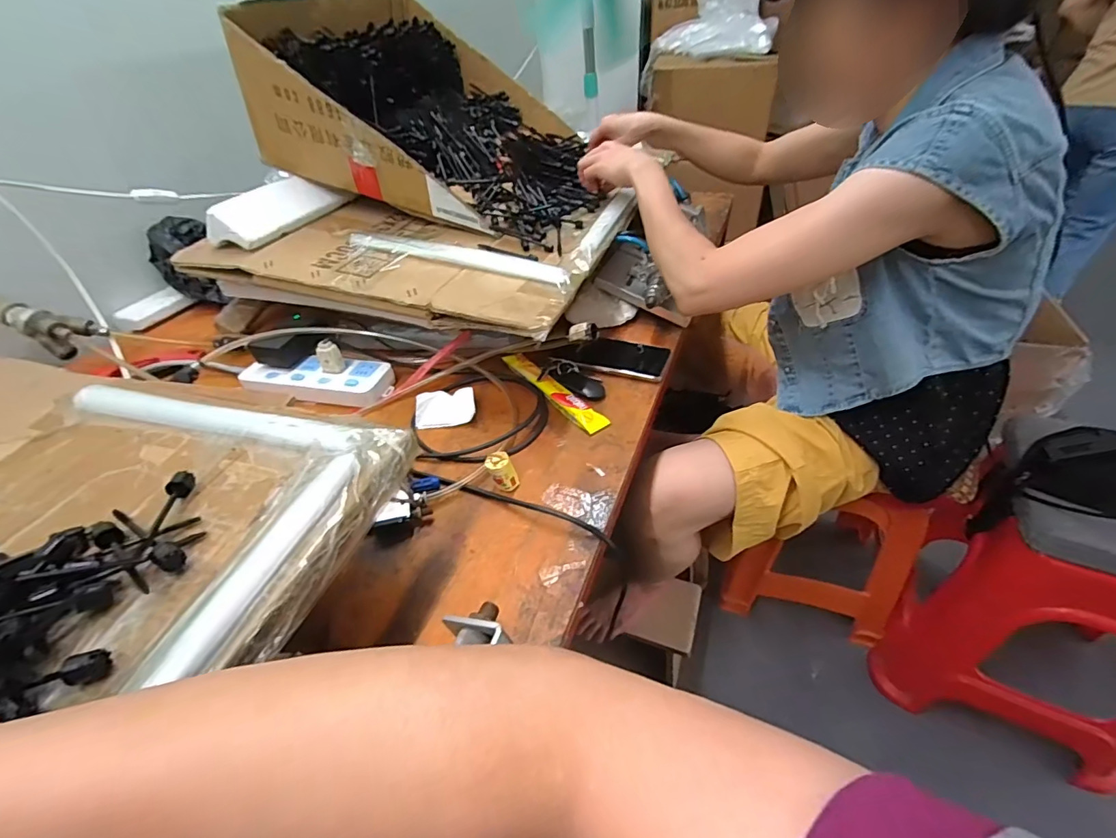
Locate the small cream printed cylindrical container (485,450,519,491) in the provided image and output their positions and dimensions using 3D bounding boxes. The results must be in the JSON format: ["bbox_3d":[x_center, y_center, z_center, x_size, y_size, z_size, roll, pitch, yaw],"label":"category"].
[{"bbox_3d":[-0.059,0.056,0.511,0.029,0.034,0.026,-15,42,-10],"label":"small cream printed cylindrical container"}]

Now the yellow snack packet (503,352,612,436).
[{"bbox_3d":[-0.010,-0.039,0.638,0.031,0.009,0.196,-29,46,-24],"label":"yellow snack packet"}]

